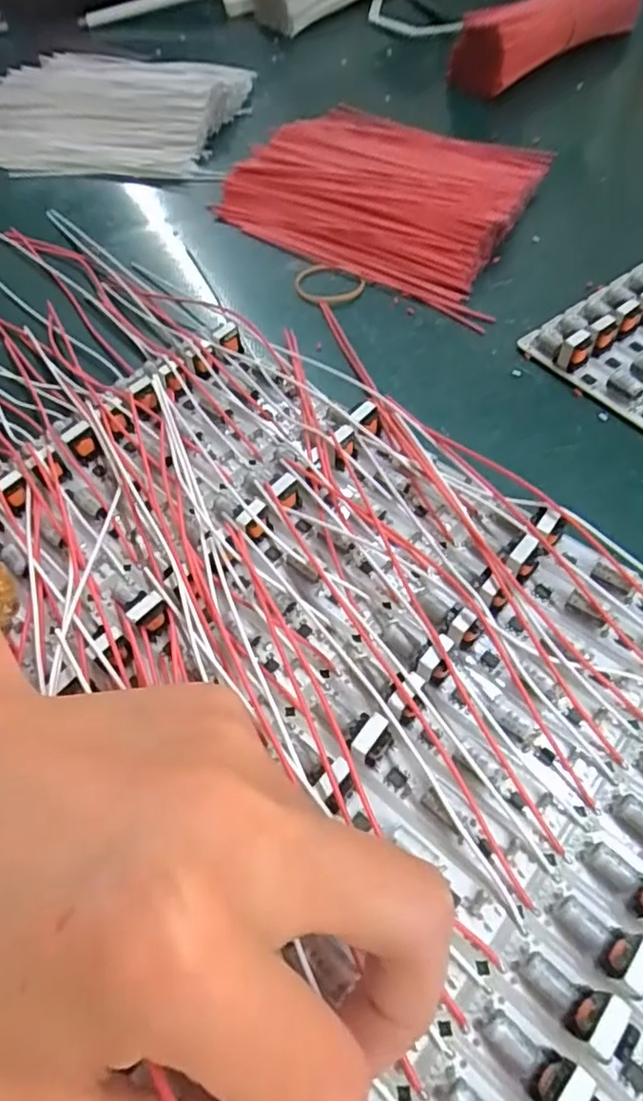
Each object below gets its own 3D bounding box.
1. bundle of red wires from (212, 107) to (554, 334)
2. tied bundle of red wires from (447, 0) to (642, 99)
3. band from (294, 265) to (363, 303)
[{"bbox_3d":[0.037,-0.192,0.318,0.155,0.013,0.143,29,63,19],"label":"bundle of red wires"},{"bbox_3d":[0.151,-0.352,0.403,0.159,0.029,0.041,-38,63,-19],"label":"tied bundle of red wires"},{"bbox_3d":[0.002,-0.126,0.289,0.031,0.004,0.027,37,67,23],"label":"band"}]

